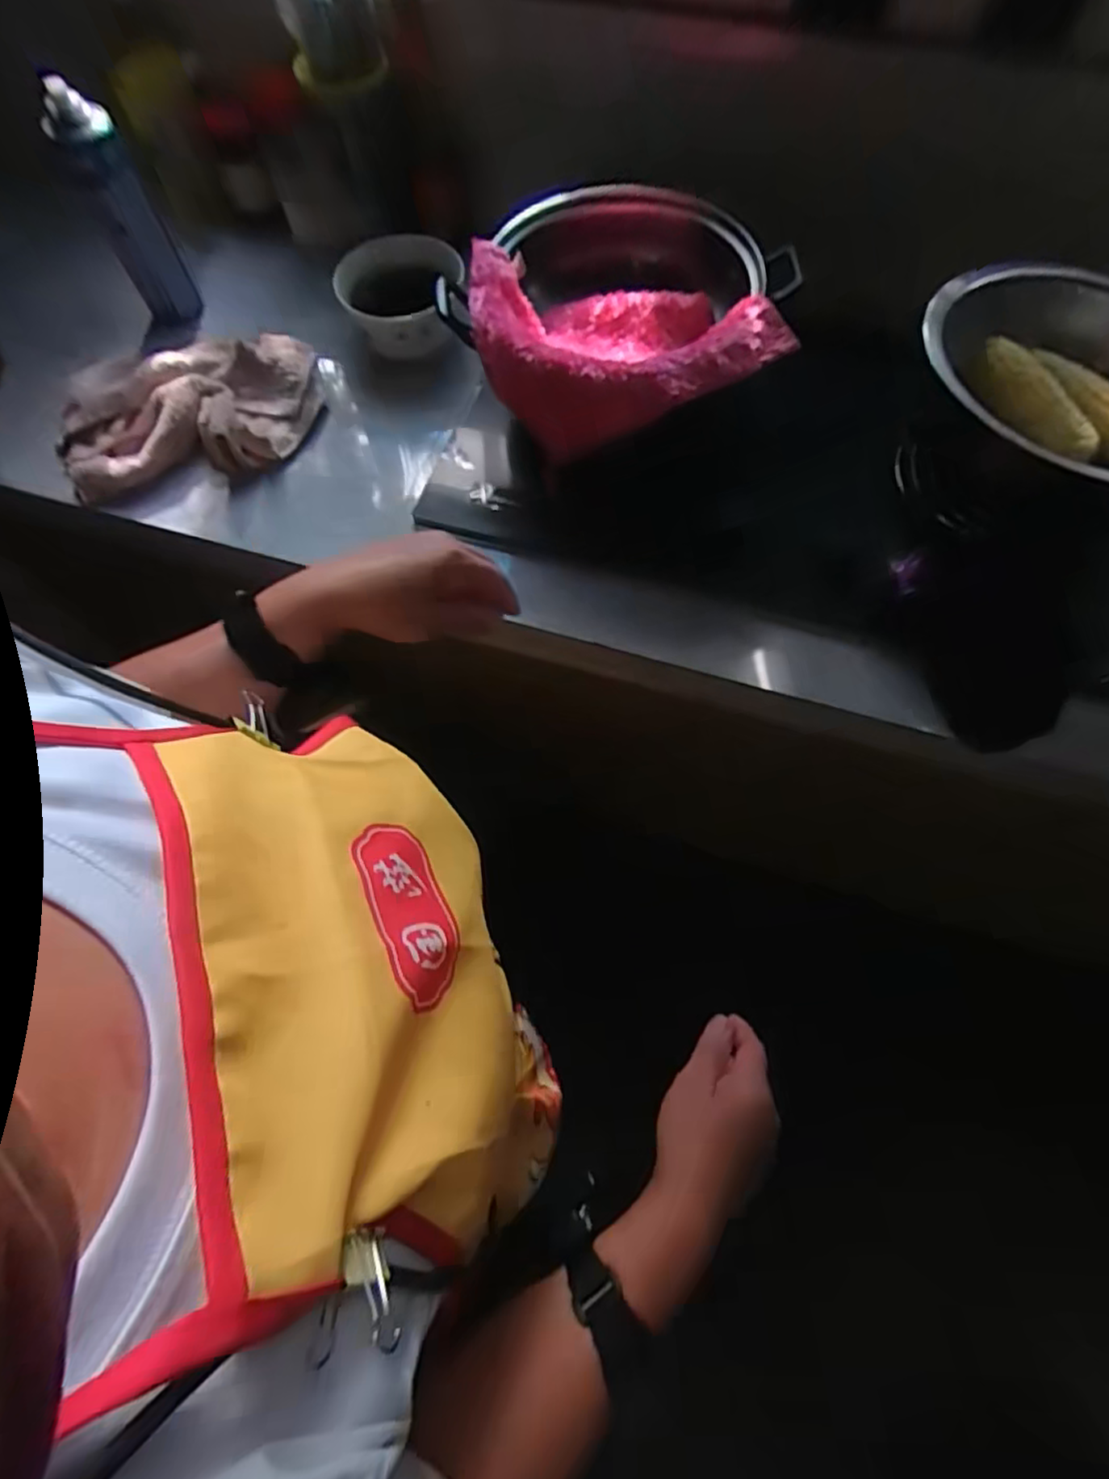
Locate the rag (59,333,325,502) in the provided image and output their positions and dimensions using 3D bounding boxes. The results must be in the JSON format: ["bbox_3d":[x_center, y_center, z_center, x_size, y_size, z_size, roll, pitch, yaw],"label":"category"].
[{"bbox_3d":[-0.416,-0.372,0.733,0.291,0.067,0.173,-10,68,-3],"label":"rag"}]

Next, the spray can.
[{"bbox_3d":[-0.492,-0.598,0.746,0.065,0.223,0.071,0,68,1],"label":"spray can"}]

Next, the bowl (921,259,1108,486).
[{"bbox_3d":[0.481,-0.318,0.588,0.261,0.069,0.261,0,68,1],"label":"bowl"}]

